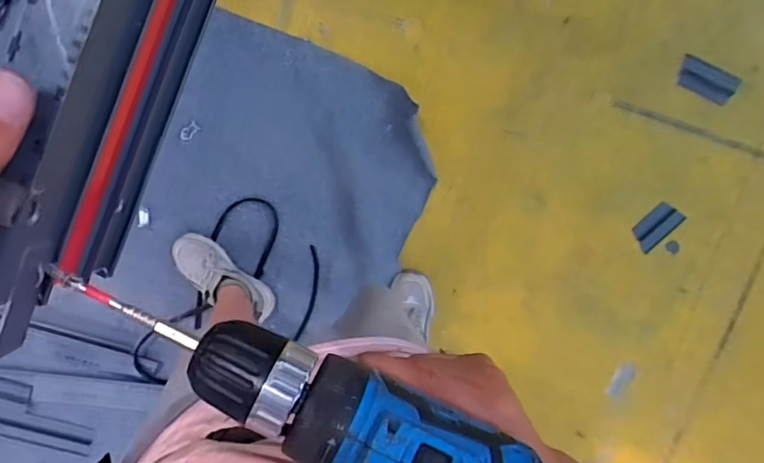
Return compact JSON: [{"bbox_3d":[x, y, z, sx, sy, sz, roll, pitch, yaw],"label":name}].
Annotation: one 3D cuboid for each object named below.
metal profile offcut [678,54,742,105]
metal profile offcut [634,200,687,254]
[{"bbox_3d":[0.739,-0.341,1.209,0.133,0.014,0.069,24,97,-4],"label":"metal profile offcut"},{"bbox_3d":[0.647,-0.011,1.260,0.066,0.031,0.115,42,95,-6],"label":"metal profile offcut"}]

